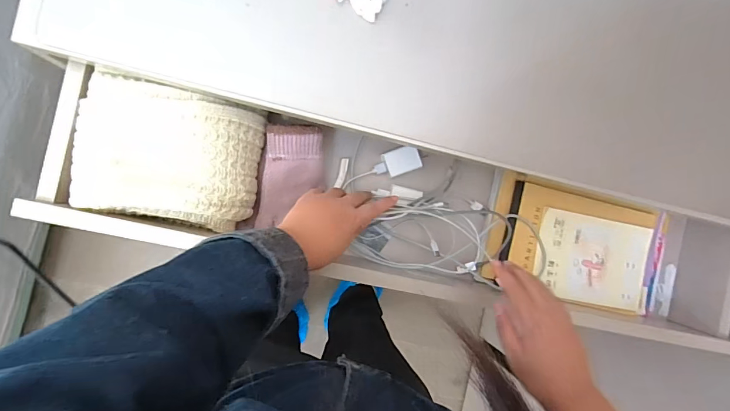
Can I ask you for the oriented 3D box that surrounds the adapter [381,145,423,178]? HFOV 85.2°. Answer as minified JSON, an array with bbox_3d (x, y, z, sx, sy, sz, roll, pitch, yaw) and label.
[{"bbox_3d":[0.050,-0.061,0.544,0.048,0.021,0.034,-19,93,-9],"label":"adapter"}]

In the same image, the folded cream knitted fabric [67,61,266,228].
[{"bbox_3d":[-0.213,-0.055,0.437,0.182,0.054,0.144,12,88,-9],"label":"folded cream knitted fabric"}]

